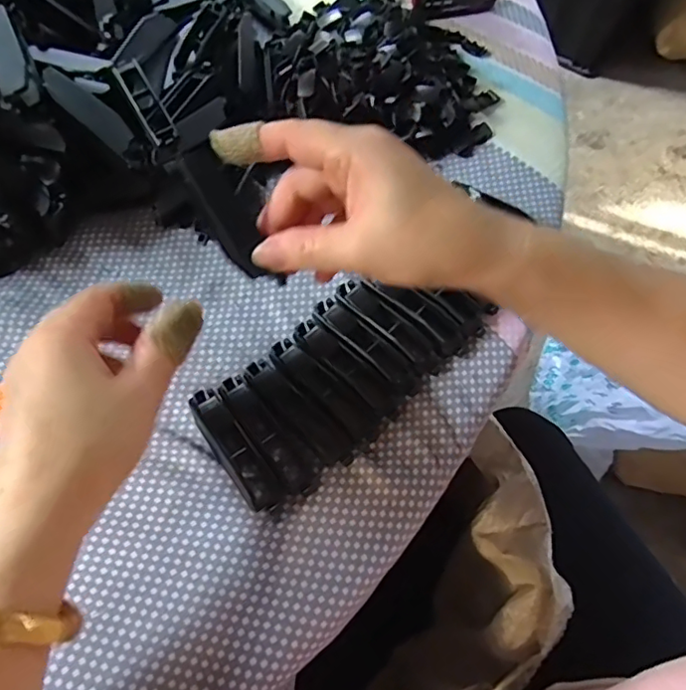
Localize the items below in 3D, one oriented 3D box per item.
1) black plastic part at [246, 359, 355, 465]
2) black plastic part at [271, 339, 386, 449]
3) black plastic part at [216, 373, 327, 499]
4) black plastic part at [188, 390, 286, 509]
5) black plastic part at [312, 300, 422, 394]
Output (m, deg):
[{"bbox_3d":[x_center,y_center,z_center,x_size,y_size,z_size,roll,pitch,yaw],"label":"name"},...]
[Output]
[{"bbox_3d":[-0.025,0.036,0.305,0.076,0.018,0.018,40,69,18],"label":"black plastic part"},{"bbox_3d":[-0.011,0.027,0.312,0.076,0.015,0.020,42,69,6],"label":"black plastic part"},{"bbox_3d":[-0.041,0.047,0.302,0.022,0.014,0.073,-37,84,-18],"label":"black plastic part"},{"bbox_3d":[-0.058,0.054,0.296,0.019,0.016,0.074,-36,69,-17],"label":"black plastic part"},{"bbox_3d":[0.013,0.001,0.325,0.076,0.016,0.016,38,68,17],"label":"black plastic part"}]

